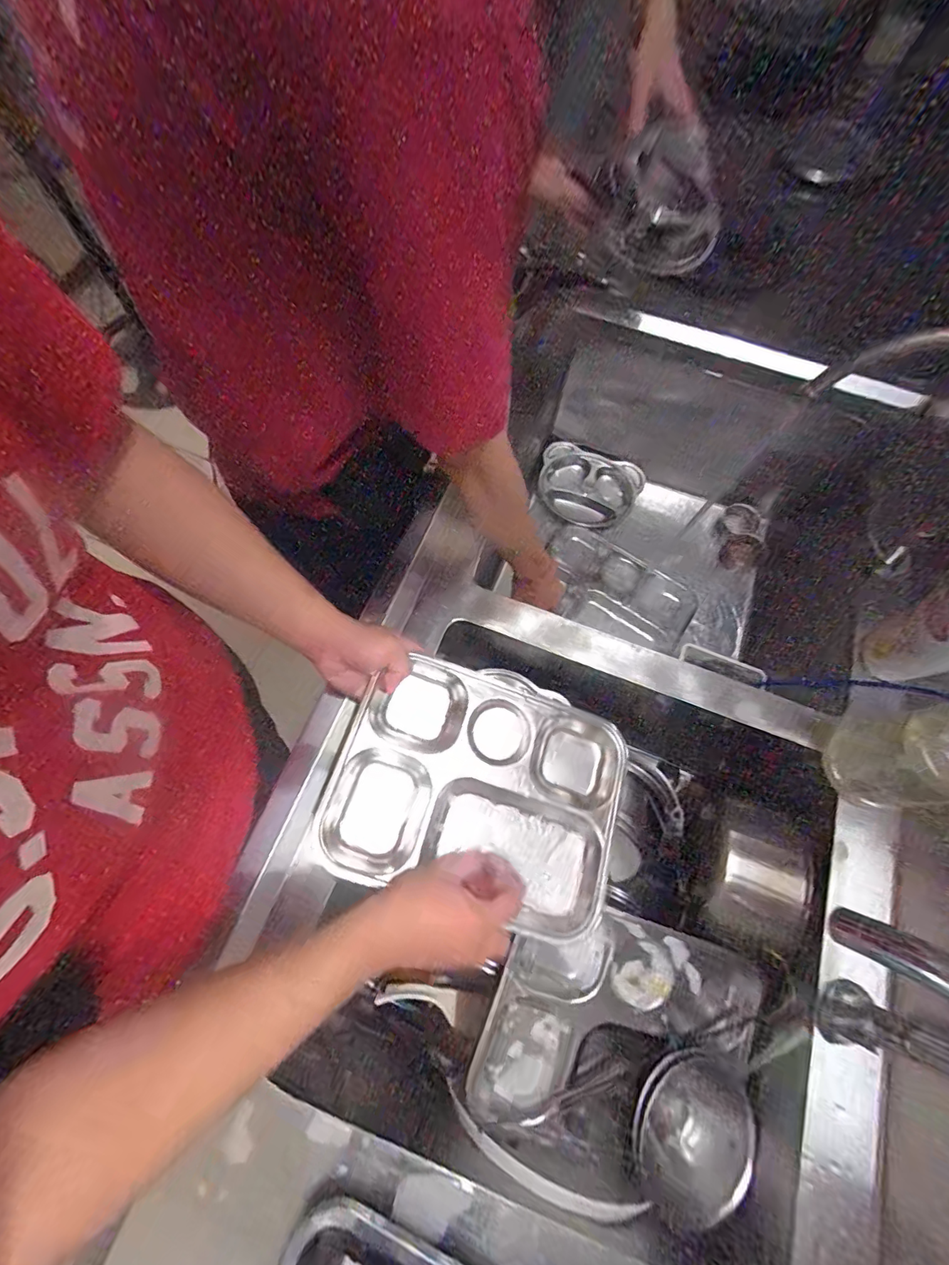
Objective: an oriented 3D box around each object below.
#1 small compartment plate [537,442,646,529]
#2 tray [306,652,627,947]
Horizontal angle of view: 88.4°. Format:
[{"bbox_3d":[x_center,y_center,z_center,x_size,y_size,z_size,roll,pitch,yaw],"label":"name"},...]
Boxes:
[{"bbox_3d":[0.235,-0.300,1.011,0.206,0.029,0.167,19,69,5],"label":"small compartment plate"},{"bbox_3d":[0.008,0.166,0.521,0.300,0.030,0.226,22,69,-6],"label":"tray"}]

